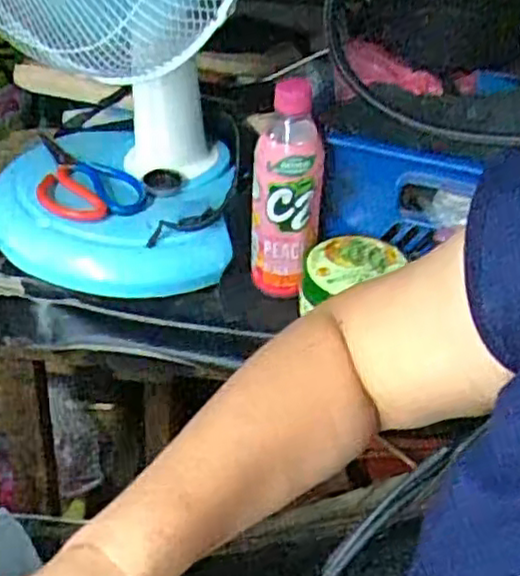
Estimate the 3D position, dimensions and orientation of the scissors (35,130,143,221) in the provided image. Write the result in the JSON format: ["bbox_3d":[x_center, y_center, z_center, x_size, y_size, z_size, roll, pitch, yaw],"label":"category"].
[{"bbox_3d":[-0.188,-0.118,0.730,0.096,0.011,0.168,-17,43,-25],"label":"scissors"}]

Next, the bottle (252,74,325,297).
[{"bbox_3d":[0.024,-0.085,0.632,0.059,0.210,0.053,3,38,-2],"label":"bottle"}]

